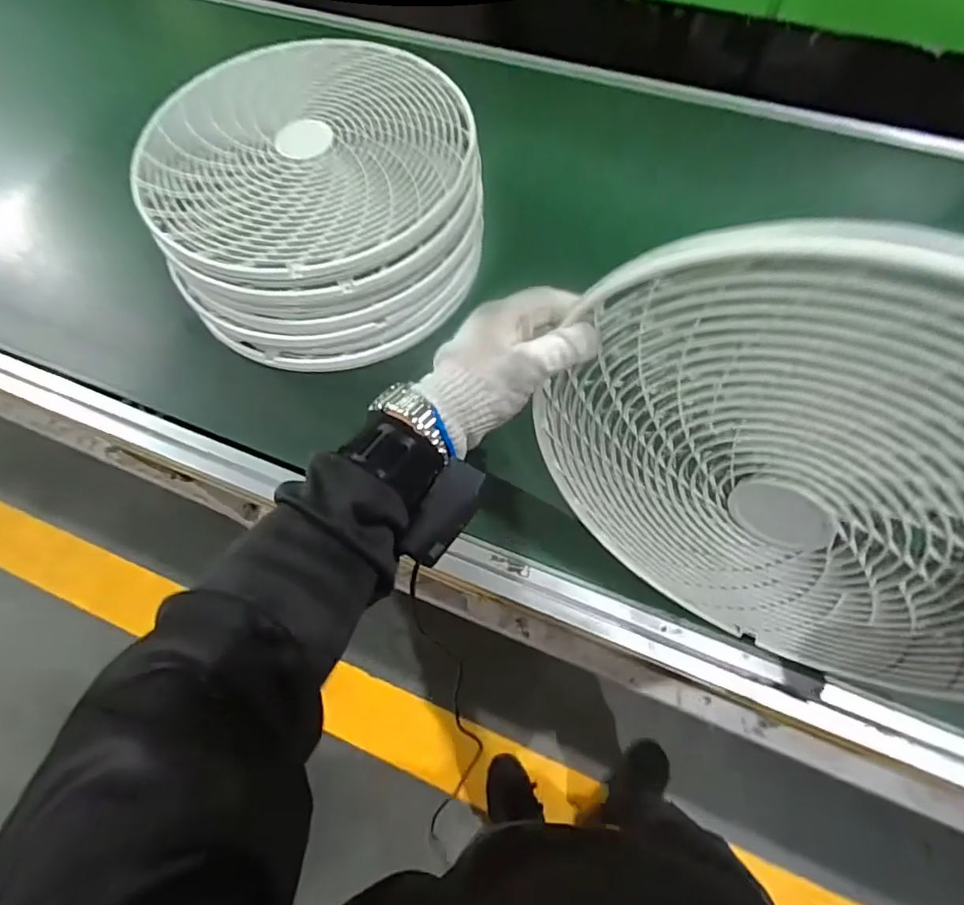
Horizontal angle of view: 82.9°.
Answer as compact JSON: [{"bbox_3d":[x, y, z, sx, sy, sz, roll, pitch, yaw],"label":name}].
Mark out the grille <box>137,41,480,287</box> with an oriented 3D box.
[{"bbox_3d":[-0.207,-0.362,0.658,0.382,0.036,0.369,-1,65,2],"label":"grille"}]

